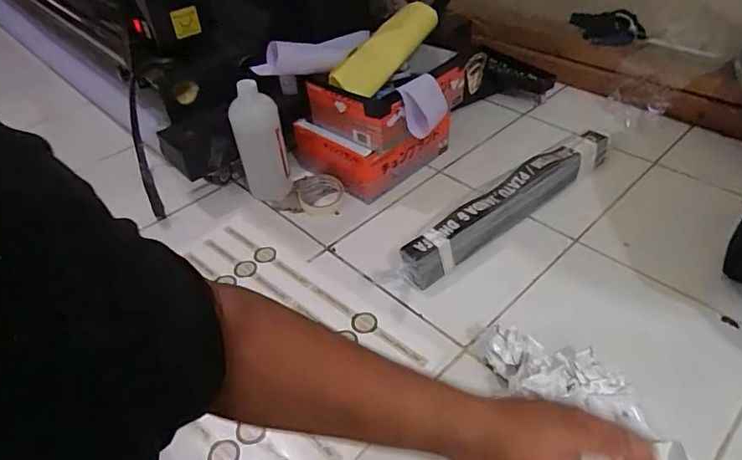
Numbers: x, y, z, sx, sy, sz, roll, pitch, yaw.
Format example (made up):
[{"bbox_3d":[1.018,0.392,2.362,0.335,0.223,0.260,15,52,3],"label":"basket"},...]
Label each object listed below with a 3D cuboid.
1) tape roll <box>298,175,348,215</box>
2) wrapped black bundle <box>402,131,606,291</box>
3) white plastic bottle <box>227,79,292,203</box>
[{"bbox_3d":[-0.094,-0.070,0.959,0.089,0.027,0.090,-3,42,3],"label":"tape roll"},{"bbox_3d":[0.252,-0.055,0.876,0.503,0.078,0.054,-30,48,-25],"label":"wrapped black bundle"},{"bbox_3d":[-0.200,-0.150,0.918,0.081,0.210,0.062,-22,45,-18],"label":"white plastic bottle"}]

